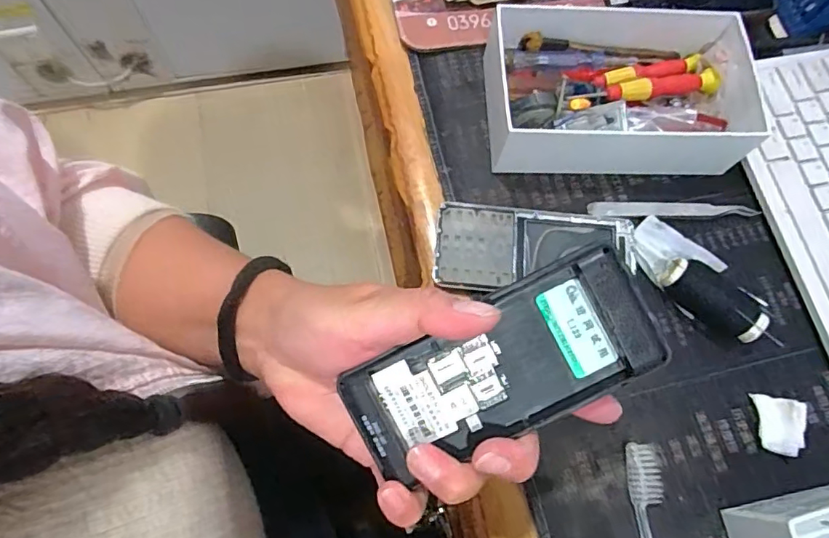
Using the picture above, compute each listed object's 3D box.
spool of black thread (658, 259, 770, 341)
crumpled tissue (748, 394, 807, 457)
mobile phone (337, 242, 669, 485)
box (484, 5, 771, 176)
[{"bbox_3d":[0.186,0.019,0.334,0.061,0.027,0.024,39,76,10],"label":"spool of black thread"},{"bbox_3d":[0.218,0.094,0.318,0.025,0.012,0.033,9,73,2],"label":"crumpled tissue"},{"bbox_3d":[0.037,0.043,0.224,0.126,0.012,0.056,-27,91,5],"label":"mobile phone"},{"bbox_3d":[0.138,-0.123,0.361,0.179,0.046,0.116,3,73,0],"label":"box"}]

